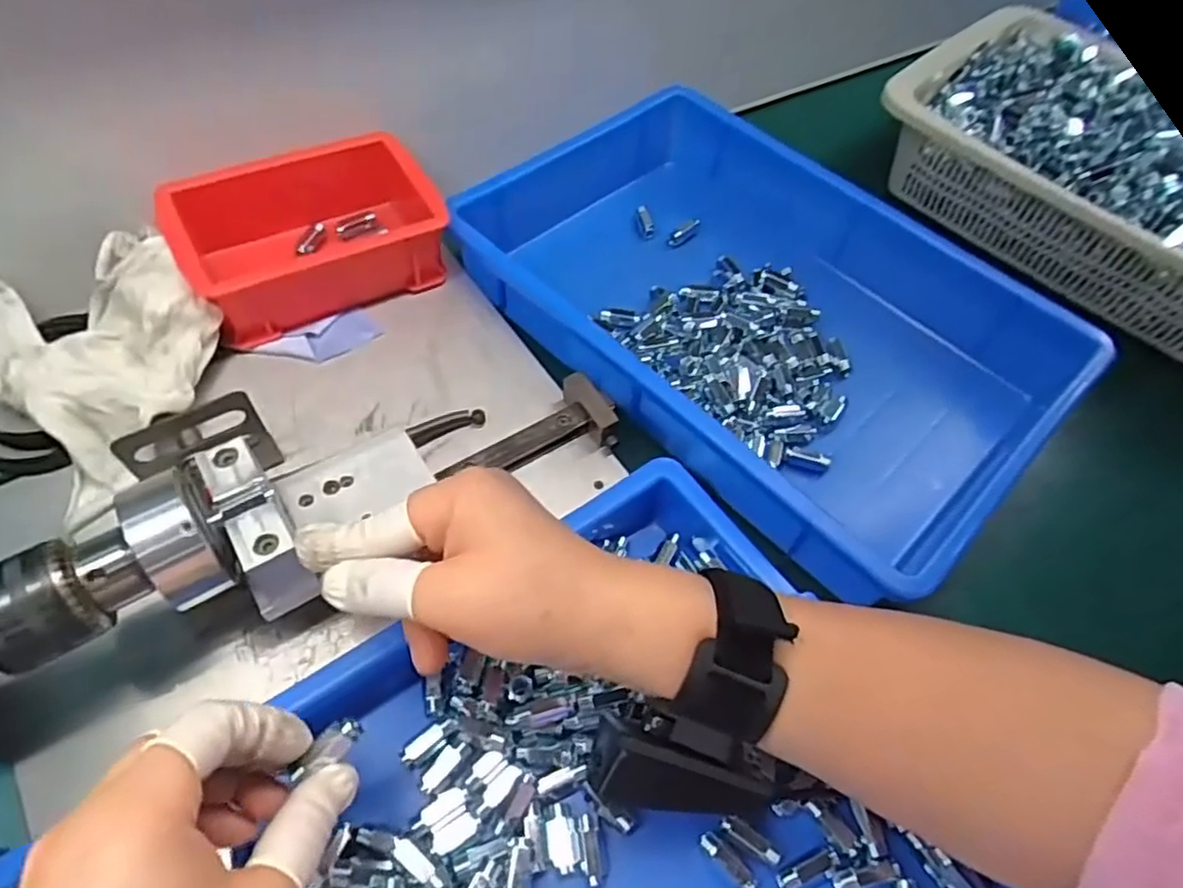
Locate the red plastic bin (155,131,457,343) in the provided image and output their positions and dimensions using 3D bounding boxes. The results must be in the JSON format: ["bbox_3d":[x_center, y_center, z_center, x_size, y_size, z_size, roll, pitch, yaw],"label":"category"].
[{"bbox_3d":[-0.173,-0.128,0.429,0.146,0.059,0.093,-24,62,-19],"label":"red plastic bin"}]

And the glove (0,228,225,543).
[{"bbox_3d":[-0.271,-0.054,0.376,0.117,0.048,0.155,-37,67,-25],"label":"glove"}]

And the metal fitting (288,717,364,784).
[{"bbox_3d":[-0.099,0.113,0.254,0.029,0.005,0.011,-36,65,-17],"label":"metal fitting"}]

